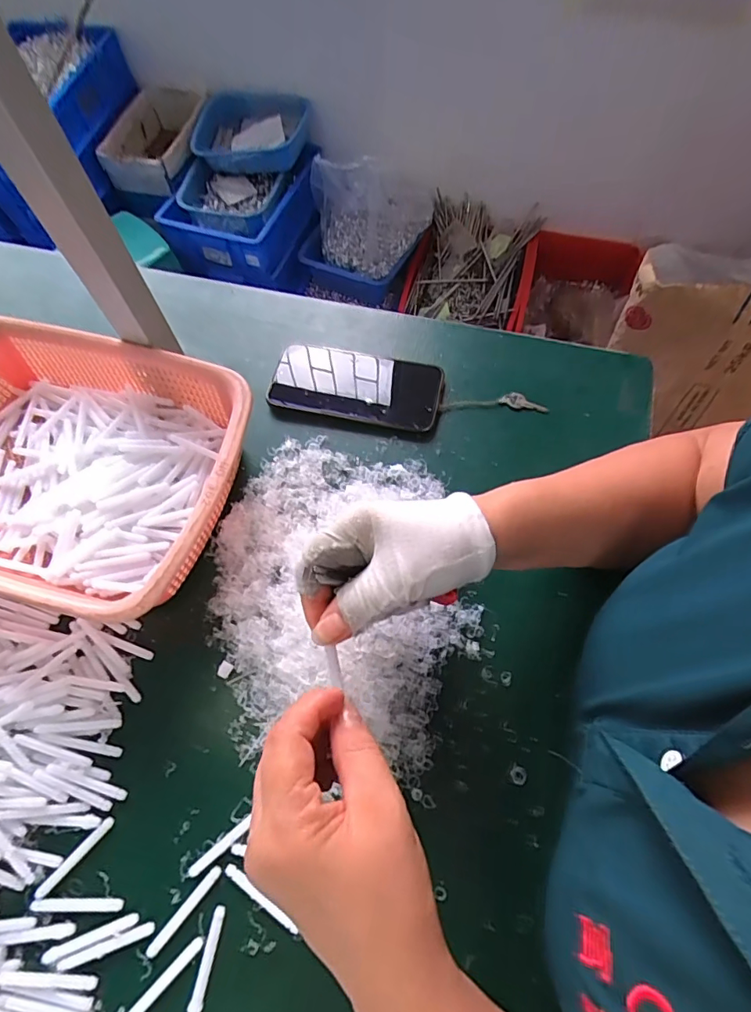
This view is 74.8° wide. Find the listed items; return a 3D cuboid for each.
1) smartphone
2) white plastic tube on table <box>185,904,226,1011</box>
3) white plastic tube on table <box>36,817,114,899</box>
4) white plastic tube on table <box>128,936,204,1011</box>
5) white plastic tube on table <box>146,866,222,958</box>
[{"bbox_3d":[-0.018,-0.115,0.471,0.158,0.014,0.075,9,66,6],"label":"smartphone"},{"bbox_3d":[-0.107,0.287,0.307,0.009,0.006,0.058,9,66,6],"label":"white plastic tube on table"},{"bbox_3d":[-0.202,0.236,0.330,0.008,0.004,0.059,40,73,16],"label":"white plastic tube on table"},{"bbox_3d":[-0.131,0.294,0.302,0.059,0.004,0.007,-42,72,-16],"label":"white plastic tube on table"},{"bbox_3d":[-0.123,0.261,0.316,0.007,0.004,0.060,39,72,16],"label":"white plastic tube on table"}]

